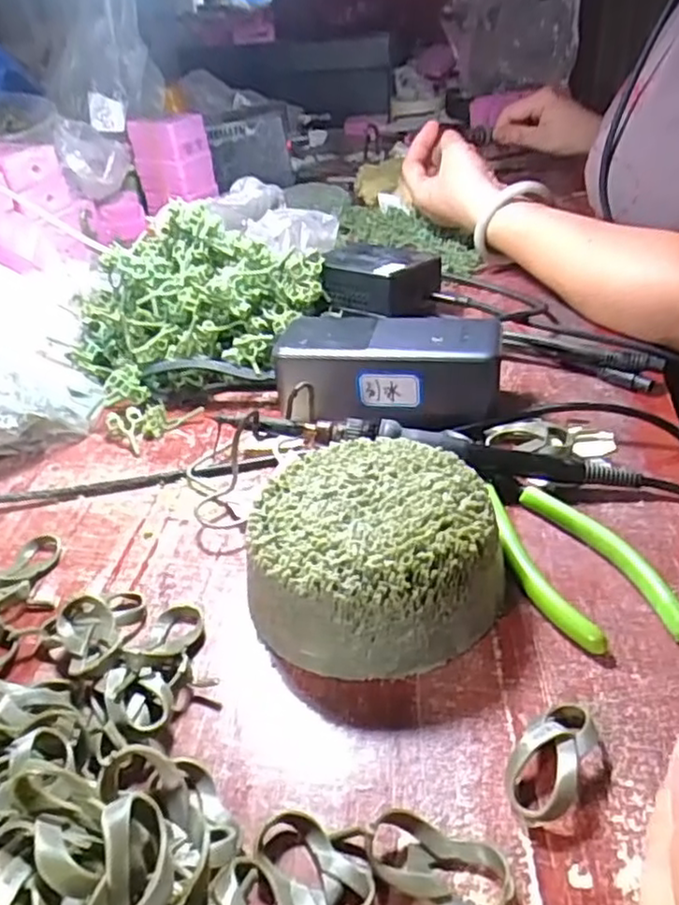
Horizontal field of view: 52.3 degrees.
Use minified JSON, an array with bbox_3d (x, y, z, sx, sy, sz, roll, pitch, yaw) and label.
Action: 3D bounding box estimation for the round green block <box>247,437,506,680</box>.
[{"bbox_3d":[0.014,0.041,0.295,0.100,0.046,0.097,-4,35,3],"label":"round green block"}]

